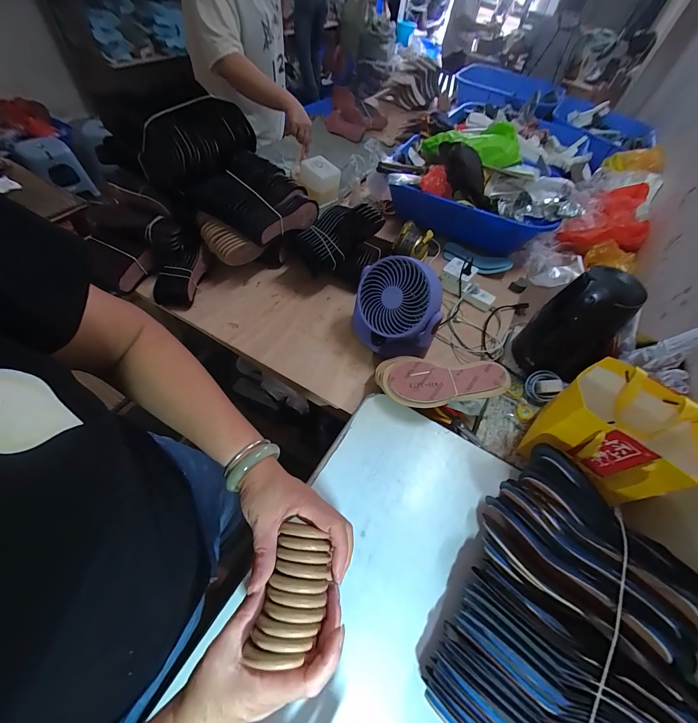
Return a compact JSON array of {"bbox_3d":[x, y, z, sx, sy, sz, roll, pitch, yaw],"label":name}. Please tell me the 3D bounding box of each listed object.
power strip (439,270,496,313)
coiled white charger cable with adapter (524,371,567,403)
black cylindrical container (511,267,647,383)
[{"bbox_3d":[0.348,-0.212,0.934,0.171,0.044,0.052,31,55,4],"label":"power strip"},{"bbox_3d":[0.436,0.054,0.709,0.072,0.017,0.065,-48,64,15],"label":"coiled white charger cable with adapter"},{"bbox_3d":[0.474,-0.070,0.673,0.128,0.238,0.128,2,52,-3],"label":"black cylindrical container"}]

